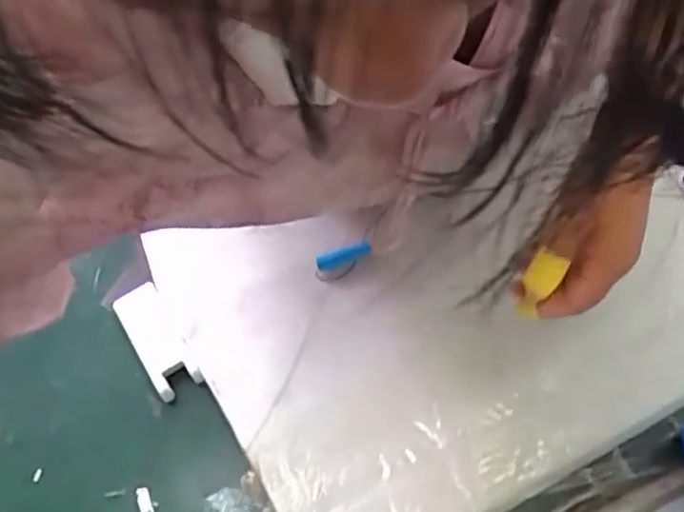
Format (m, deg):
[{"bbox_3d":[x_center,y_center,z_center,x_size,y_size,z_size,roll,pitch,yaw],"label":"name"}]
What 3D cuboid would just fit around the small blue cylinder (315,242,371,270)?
[{"bbox_3d":[0.002,0.001,0.591,0.049,0.011,0.013,-18,65,-6],"label":"small blue cylinder"}]

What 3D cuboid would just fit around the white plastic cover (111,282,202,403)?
[{"bbox_3d":[-0.161,0.073,0.585,0.040,0.018,0.103,-32,68,-10],"label":"white plastic cover"}]

